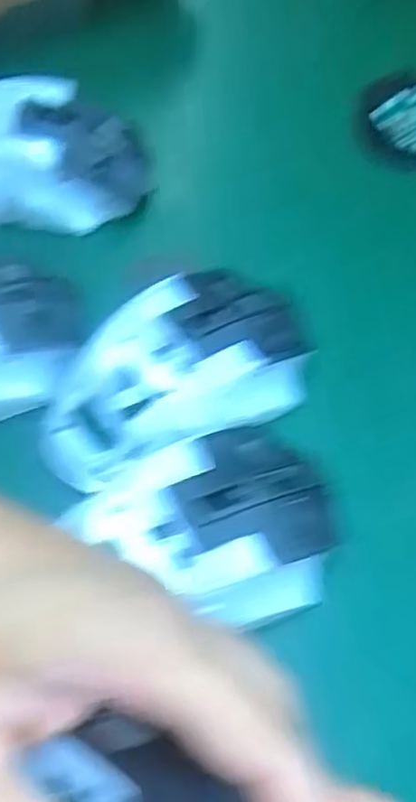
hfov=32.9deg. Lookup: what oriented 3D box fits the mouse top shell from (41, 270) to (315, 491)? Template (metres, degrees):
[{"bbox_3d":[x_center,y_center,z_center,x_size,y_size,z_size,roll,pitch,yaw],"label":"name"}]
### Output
[{"bbox_3d":[-0.012,-0.011,0.275,0.111,0.030,0.059,-26,64,-18],"label":"mouse top shell"}]

